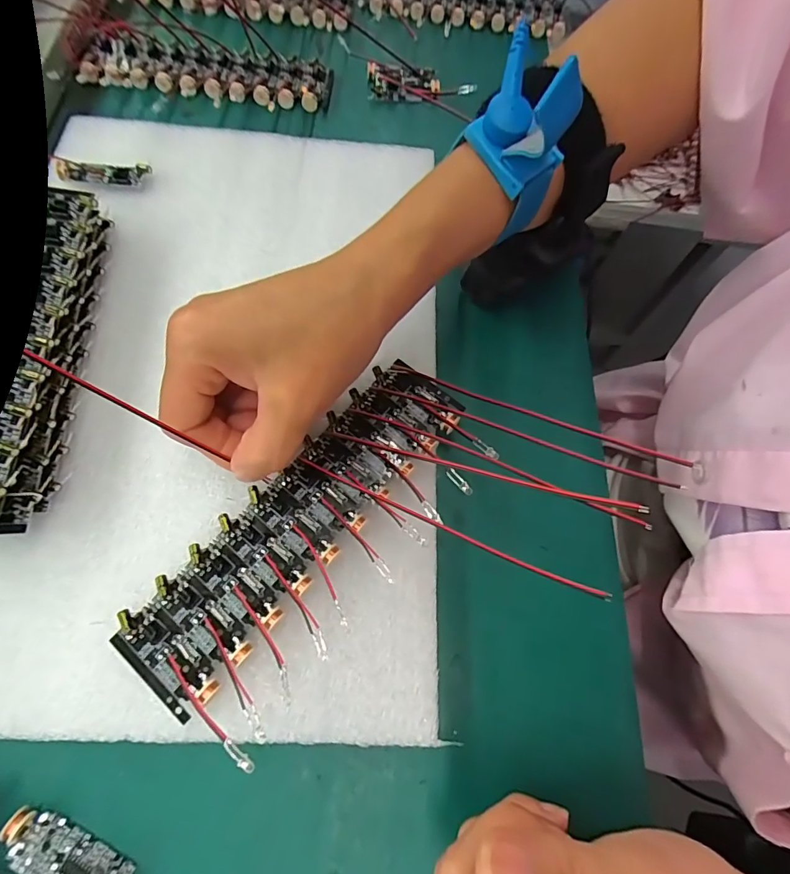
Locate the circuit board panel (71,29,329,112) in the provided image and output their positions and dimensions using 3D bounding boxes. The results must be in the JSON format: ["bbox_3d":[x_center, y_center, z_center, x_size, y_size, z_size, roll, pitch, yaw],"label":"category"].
[{"bbox_3d":[-0.127,-0.246,0.311,0.163,0.017,0.053,5,68,-1],"label":"circuit board panel"}]

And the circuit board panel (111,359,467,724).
[{"bbox_3d":[-0.036,0.030,0.192,0.046,0.004,0.162,38,69,13],"label":"circuit board panel"}]

